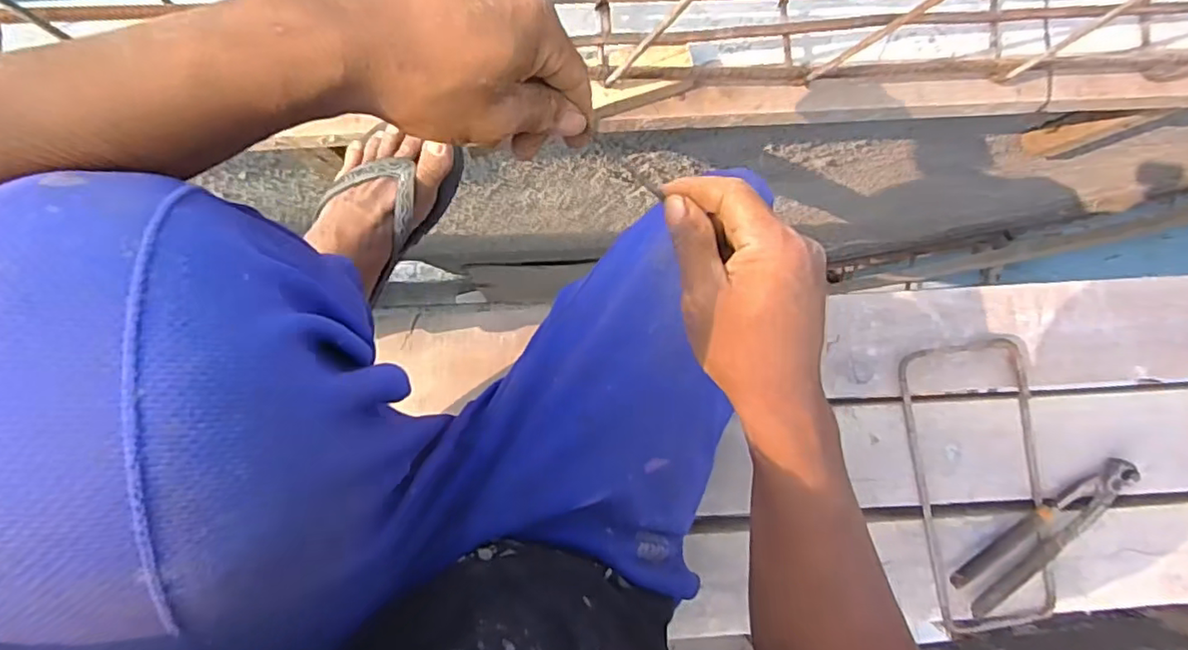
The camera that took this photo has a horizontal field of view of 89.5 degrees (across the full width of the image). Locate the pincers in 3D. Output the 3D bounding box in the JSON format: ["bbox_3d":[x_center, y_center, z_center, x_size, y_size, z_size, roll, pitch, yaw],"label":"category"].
[{"bbox_3d":[0.476,0.218,0.628,0.220,0.020,0.054,-37,92,-1],"label":"pincers"}]

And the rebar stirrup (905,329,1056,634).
[{"bbox_3d":[0.410,0.176,0.628,0.142,0.017,0.315,-8,91,-2],"label":"rebar stirrup"}]

